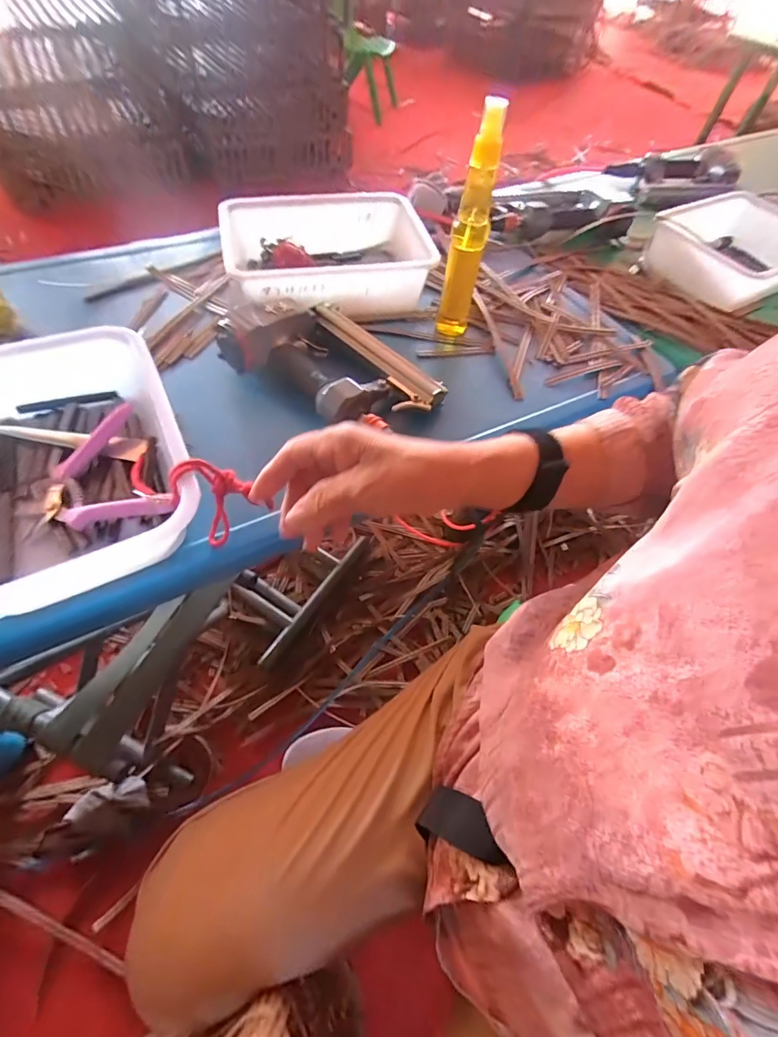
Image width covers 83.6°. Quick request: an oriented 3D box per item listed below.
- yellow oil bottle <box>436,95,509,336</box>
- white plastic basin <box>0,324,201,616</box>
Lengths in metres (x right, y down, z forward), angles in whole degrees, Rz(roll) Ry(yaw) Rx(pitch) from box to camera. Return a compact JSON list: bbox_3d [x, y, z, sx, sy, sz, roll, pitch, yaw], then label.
[{"bbox_3d":[0.096,-0.334,0.514,0.041,0.236,0.037,11,57,2],"label":"yellow oil bottle"},{"bbox_3d":[-0.302,-0.048,0.391,0.213,0.071,0.275,-23,62,-18],"label":"white plastic basin"}]

